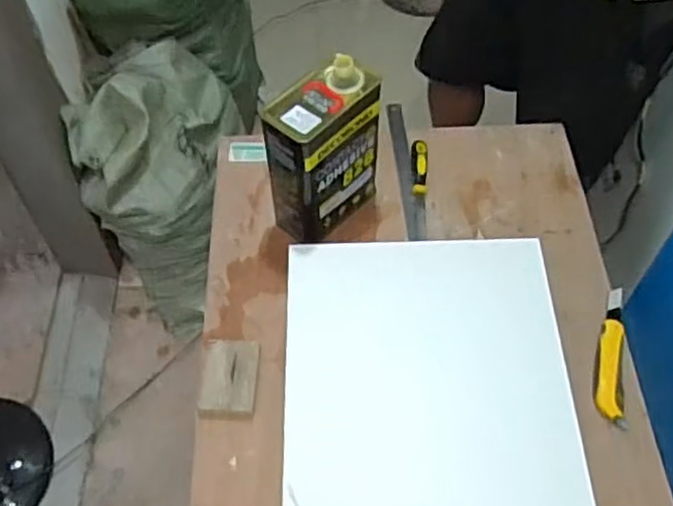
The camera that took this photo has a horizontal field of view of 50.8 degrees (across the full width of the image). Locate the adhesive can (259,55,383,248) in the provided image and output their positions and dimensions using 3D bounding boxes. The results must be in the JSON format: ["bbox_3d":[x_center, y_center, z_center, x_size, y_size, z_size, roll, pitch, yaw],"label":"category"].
[{"bbox_3d":[-0.018,-0.147,1.077,0.097,0.253,0.169,37,63,23],"label":"adhesive can"}]

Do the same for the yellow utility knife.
[{"bbox_3d":[0.387,0.141,1.002,0.040,0.029,0.207,7,56,5],"label":"yellow utility knife"}]

